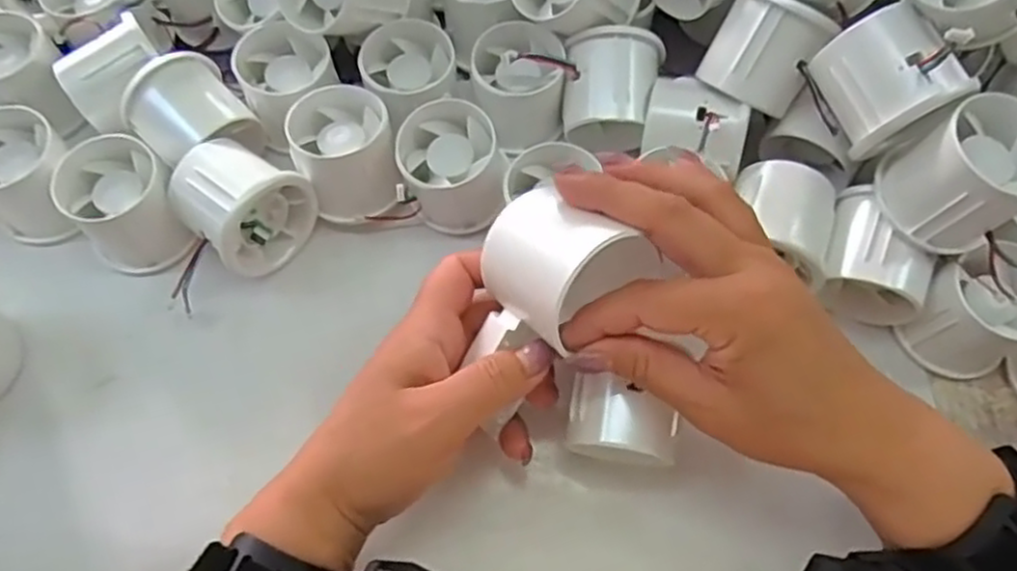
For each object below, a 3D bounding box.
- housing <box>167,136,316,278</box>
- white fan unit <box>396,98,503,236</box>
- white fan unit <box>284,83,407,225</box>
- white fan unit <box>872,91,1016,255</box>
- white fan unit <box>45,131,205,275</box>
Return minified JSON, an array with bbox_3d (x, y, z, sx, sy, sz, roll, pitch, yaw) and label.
[{"bbox_3d":[-0.135,-0.044,0.371,0.055,0.051,0.061,-40,72,-17],"label":"housing"},{"bbox_3d":[-0.030,-0.062,0.381,0.053,0.050,0.049,-4,66,-3],"label":"white fan unit"},{"bbox_3d":[-0.087,-0.066,0.384,0.054,0.049,0.060,-15,67,-7],"label":"white fan unit"},{"bbox_3d":[0.204,-0.049,0.326,0.054,0.061,0.056,0,66,-1],"label":"white fan unit"},{"bbox_3d":[-0.198,-0.040,0.373,0.053,0.044,0.060,-26,69,-12],"label":"white fan unit"}]

